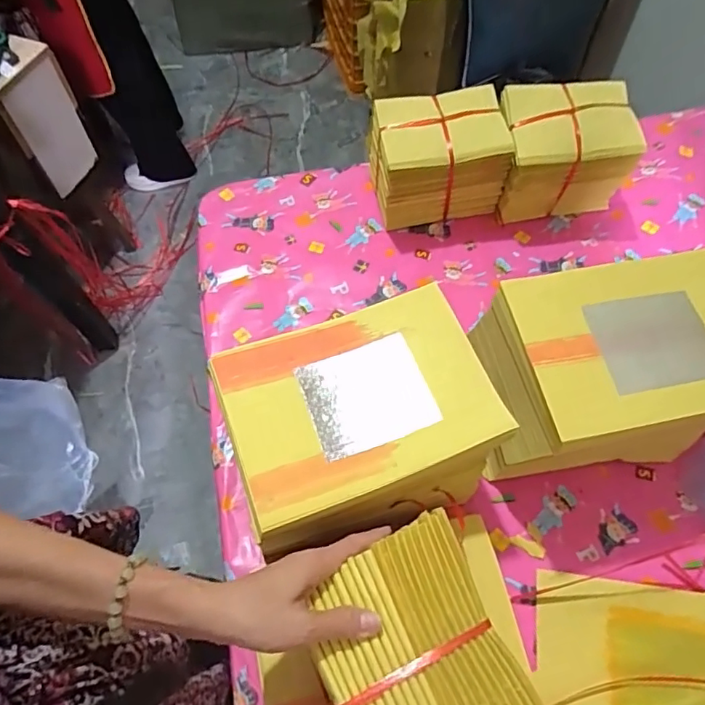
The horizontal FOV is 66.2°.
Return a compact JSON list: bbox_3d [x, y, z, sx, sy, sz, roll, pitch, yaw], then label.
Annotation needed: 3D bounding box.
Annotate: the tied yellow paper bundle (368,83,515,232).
[{"bbox_3d":[0.118,-0.267,0.763,0.167,0.139,0.117,-9,63,-2],"label":"tied yellow paper bundle"}]

